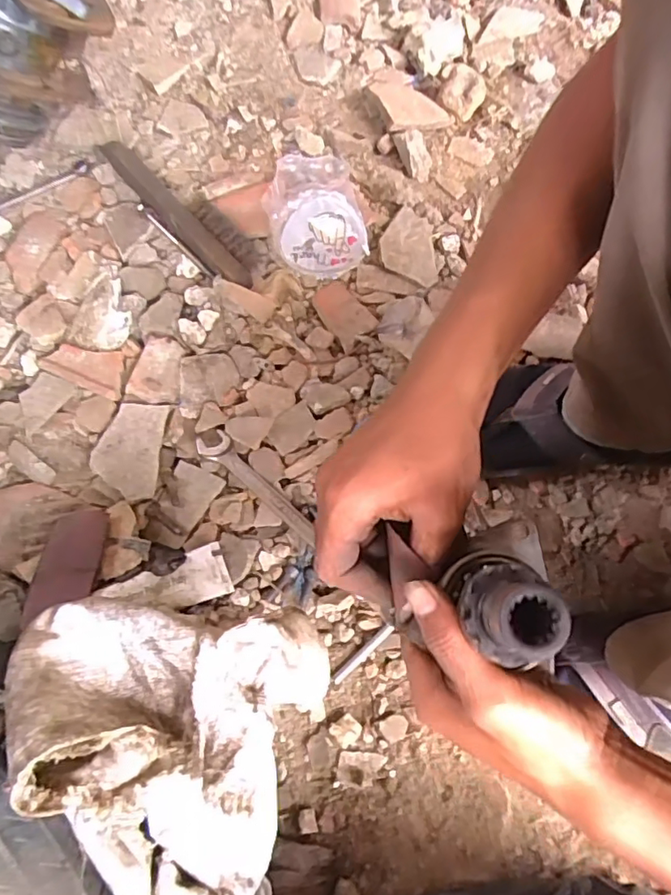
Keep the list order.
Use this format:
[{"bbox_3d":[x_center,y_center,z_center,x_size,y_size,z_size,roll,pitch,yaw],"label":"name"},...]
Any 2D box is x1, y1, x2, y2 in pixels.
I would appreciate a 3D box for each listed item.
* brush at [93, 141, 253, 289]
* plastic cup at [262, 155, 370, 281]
[{"bbox_3d":[-0.167,-0.256,0.597,0.058,0.039,0.254,-38,77,-13],"label":"brush"},{"bbox_3d":[-0.023,-0.259,0.583,0.096,0.074,0.139,-8,73,-4],"label":"plastic cup"}]

